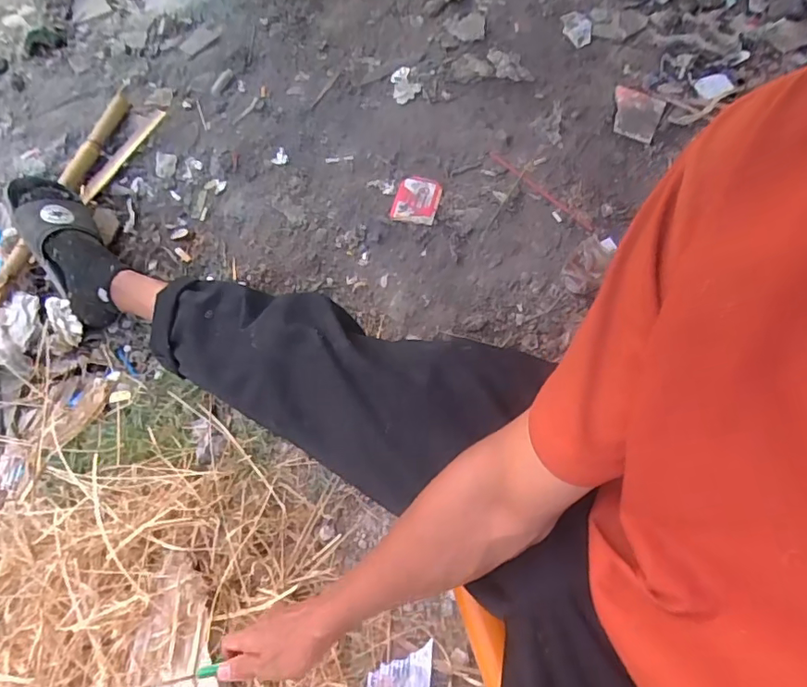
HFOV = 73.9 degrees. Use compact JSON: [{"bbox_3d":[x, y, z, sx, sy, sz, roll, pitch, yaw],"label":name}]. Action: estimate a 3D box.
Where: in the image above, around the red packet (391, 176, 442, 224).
[{"bbox_3d":[0.025,-0.258,0.953,0.076,0.013,0.105,12,62,7],"label":"red packet"}]

